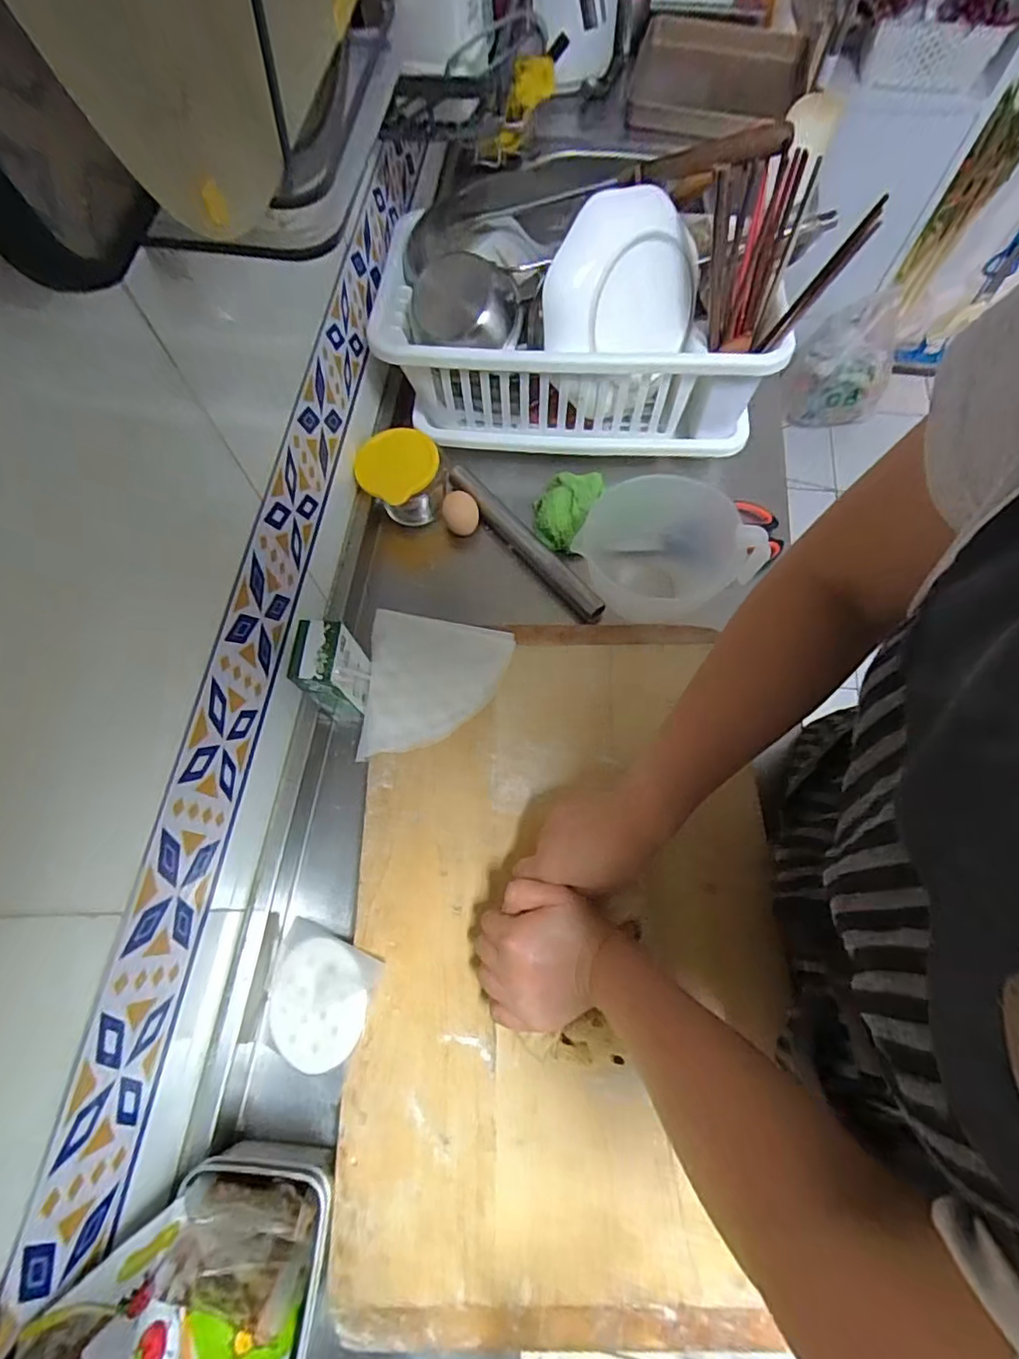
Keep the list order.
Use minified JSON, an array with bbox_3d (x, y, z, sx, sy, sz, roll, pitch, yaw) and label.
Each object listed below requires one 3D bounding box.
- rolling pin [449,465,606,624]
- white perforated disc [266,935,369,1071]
[{"bbox_3d":[0.015,-0.157,0.658,0.031,0.026,0.249,-40,74,-14],"label":"rolling pin"},{"bbox_3d":[-0.164,0.274,0.485,0.094,0.007,0.101,-8,72,24],"label":"white perforated disc"}]

